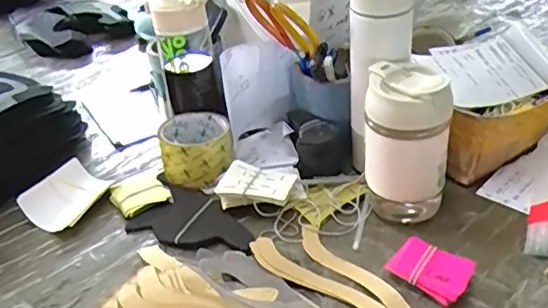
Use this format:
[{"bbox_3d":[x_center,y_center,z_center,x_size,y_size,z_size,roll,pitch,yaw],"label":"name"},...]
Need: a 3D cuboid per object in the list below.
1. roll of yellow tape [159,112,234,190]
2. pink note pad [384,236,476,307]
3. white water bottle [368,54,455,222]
[{"bbox_3d":[-0.095,-0.005,0.700,0.084,0.060,0.086,-4,33,3],"label":"roll of yellow tape"},{"bbox_3d":[0.149,0.110,0.534,0.070,0.021,0.054,23,43,37],"label":"pink note pad"},{"bbox_3d":[0.138,-0.009,0.589,0.082,0.156,0.074,4,35,16],"label":"white water bottle"}]

